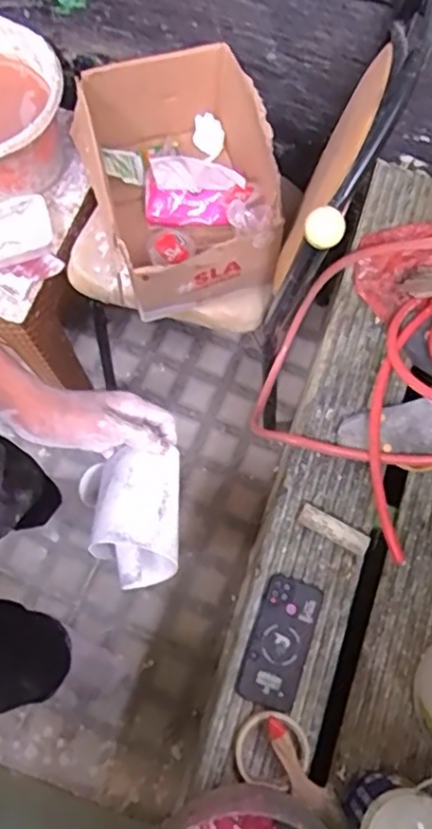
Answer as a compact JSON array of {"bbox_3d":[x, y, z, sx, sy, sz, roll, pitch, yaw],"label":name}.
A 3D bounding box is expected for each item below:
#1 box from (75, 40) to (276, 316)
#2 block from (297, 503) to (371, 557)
[{"bbox_3d":[-0.056,-0.395,1.061,0.284,0.191,0.415,-17,74,-4],"label":"box"},{"bbox_3d":[0.168,0.167,0.923,0.106,0.030,0.030,29,76,9],"label":"block"}]

